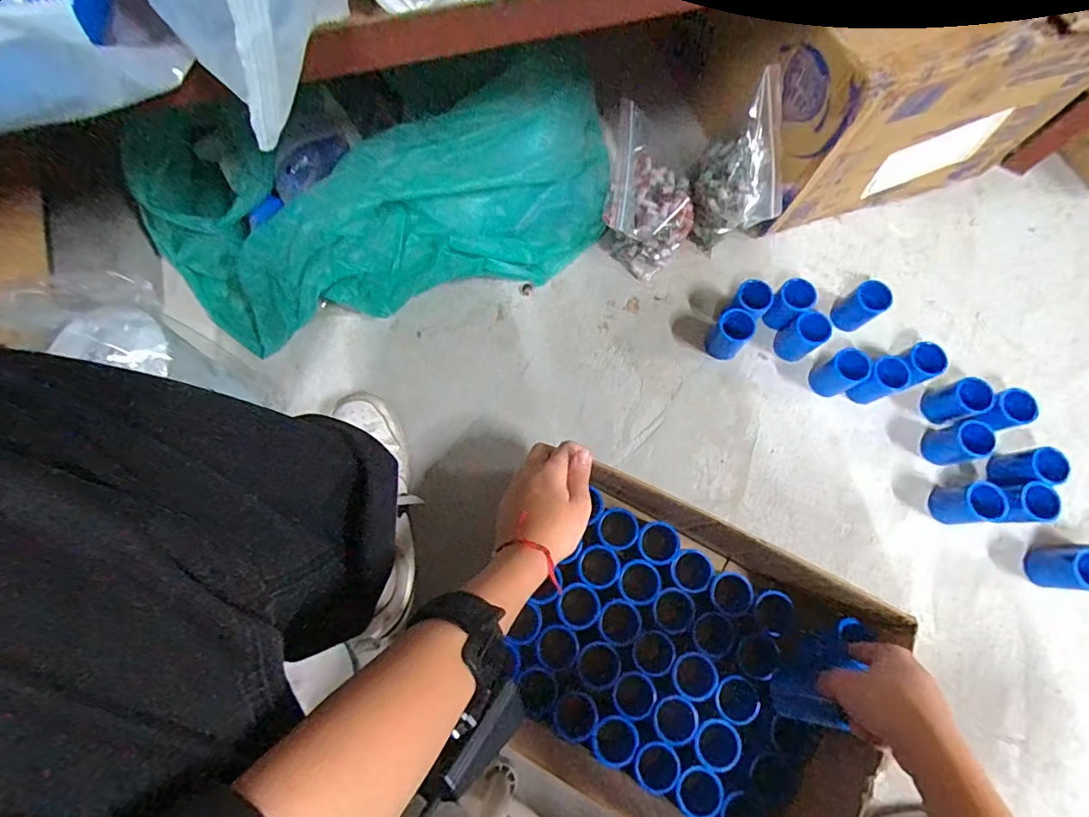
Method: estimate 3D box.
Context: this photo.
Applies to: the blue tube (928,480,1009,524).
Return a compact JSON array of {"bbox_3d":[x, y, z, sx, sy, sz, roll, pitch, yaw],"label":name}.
[{"bbox_3d":[0.427,0.097,0.526,0.042,0.050,0.041,-4,77,-2],"label":"blue tube"}]

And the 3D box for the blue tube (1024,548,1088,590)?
[{"bbox_3d":[0.516,0.158,0.515,0.037,0.056,0.038,1,76,-3],"label":"blue tube"}]

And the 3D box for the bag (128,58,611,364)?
[{"bbox_3d":[-0.164,-0.213,0.542,0.481,0.147,0.191,-11,77,-3],"label":"bag"}]

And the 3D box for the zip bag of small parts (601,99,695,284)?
[{"bbox_3d":[0.118,-0.231,0.577,0.096,0.125,0.138,9,77,1],"label":"zip bag of small parts"}]

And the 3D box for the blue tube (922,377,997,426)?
[{"bbox_3d":[0.441,-0.008,0.559,0.038,0.057,0.036,1,76,-3],"label":"blue tube"}]

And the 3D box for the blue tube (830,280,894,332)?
[{"bbox_3d":[0.352,-0.112,0.581,0.040,0.059,0.039,0,77,-1],"label":"blue tube"}]

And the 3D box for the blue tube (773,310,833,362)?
[{"bbox_3d":[0.284,-0.080,0.575,0.039,0.054,0.036,1,76,-3],"label":"blue tube"}]

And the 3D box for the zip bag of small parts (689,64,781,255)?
[{"bbox_3d":[0.202,-0.243,0.556,0.073,0.162,0.102,-17,77,-5],"label":"zip bag of small parts"}]

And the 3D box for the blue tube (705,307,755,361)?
[{"bbox_3d":[0.207,-0.082,0.581,0.039,0.045,0.043,38,77,6],"label":"blue tube"}]

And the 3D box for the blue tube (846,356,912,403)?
[{"bbox_3d":[0.361,-0.029,0.567,0.045,0.053,0.039,-21,78,-6],"label":"blue tube"}]

